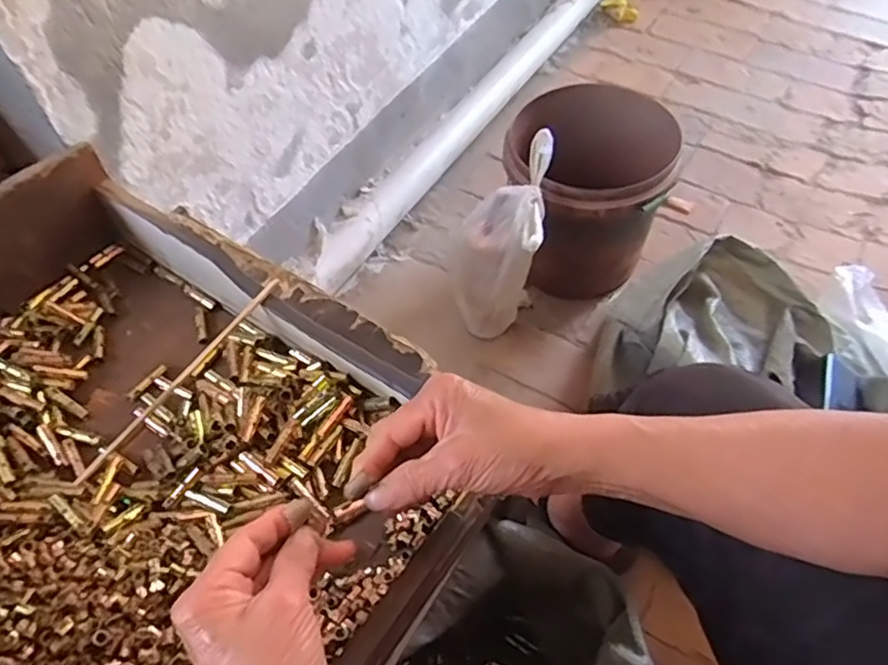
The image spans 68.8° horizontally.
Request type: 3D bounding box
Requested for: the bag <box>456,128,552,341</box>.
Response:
[{"bbox_3d":[0.086,-0.121,0.977,0.115,0.329,0.127,6,55,8],"label":"bag"}]

